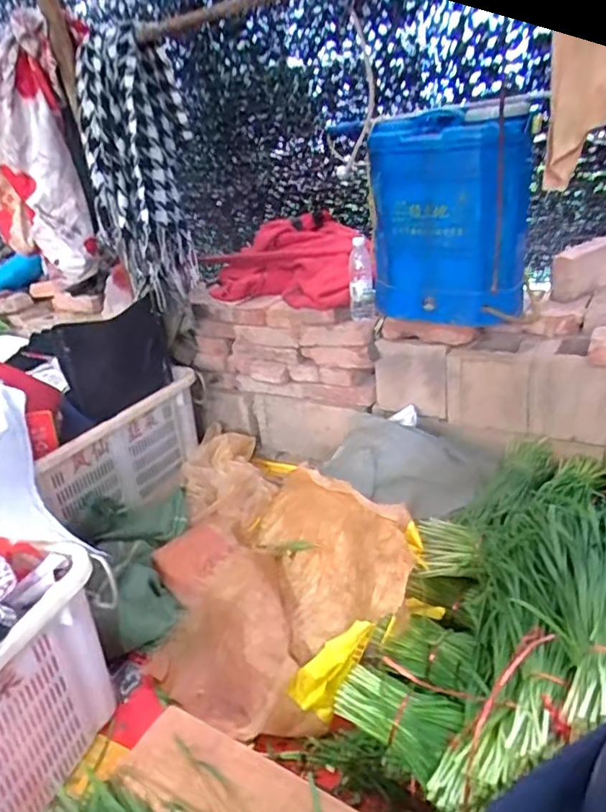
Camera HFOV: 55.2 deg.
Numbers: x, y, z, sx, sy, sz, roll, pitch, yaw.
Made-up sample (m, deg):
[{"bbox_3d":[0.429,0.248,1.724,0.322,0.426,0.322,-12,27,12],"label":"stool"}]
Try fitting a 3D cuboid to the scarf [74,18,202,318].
[{"bbox_3d":[-0.437,-0.623,1.598,0.282,0.685,0.247,-12,25,-9],"label":"scarf"}]

